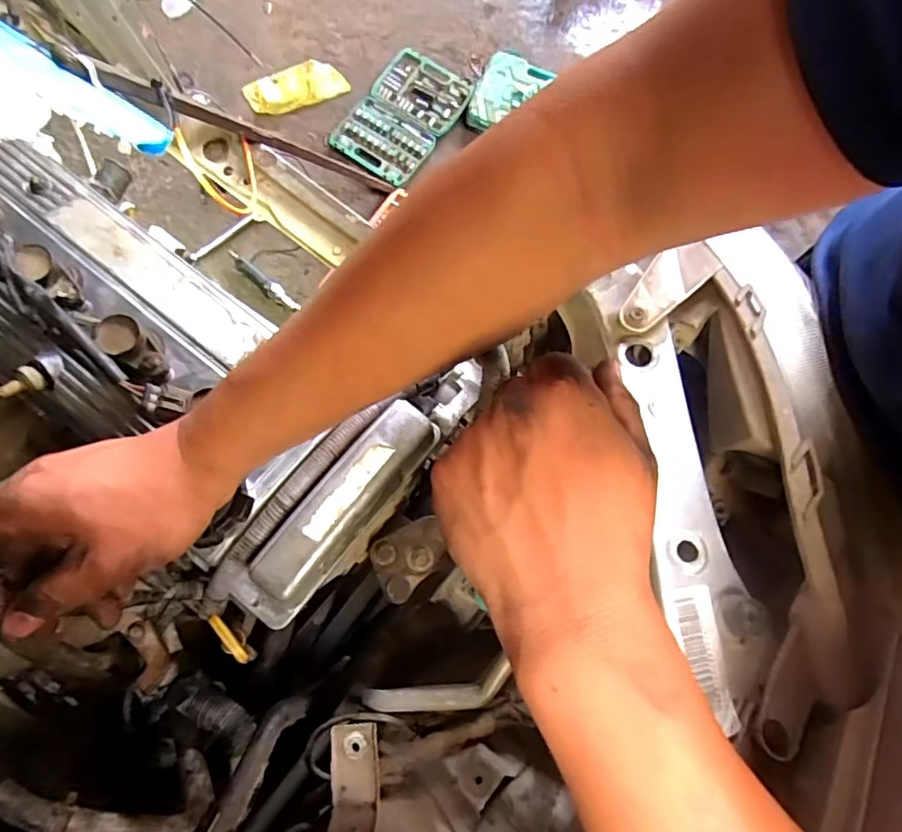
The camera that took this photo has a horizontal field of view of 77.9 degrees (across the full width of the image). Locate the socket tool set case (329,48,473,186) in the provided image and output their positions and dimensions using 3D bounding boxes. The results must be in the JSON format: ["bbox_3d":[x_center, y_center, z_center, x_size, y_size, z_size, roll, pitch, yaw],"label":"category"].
[{"bbox_3d":[-0.137,-0.871,1.612,0.278,0.042,0.410,28,78,5],"label":"socket tool set case"}]

